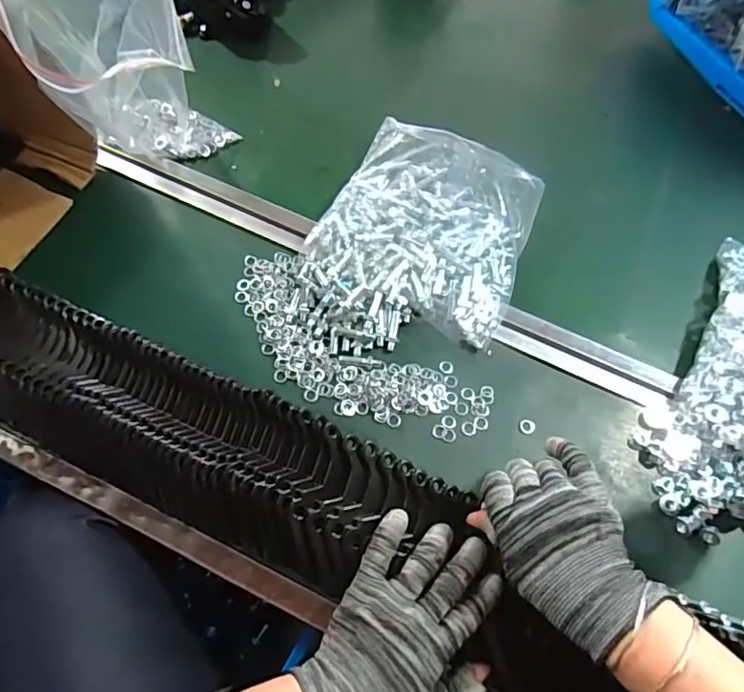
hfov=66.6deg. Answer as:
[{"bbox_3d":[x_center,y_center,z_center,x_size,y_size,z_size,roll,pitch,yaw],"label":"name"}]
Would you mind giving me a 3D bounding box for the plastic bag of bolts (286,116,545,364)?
[{"bbox_3d":[0.045,-0.098,0.543,0.191,0.055,0.242,25,64,10],"label":"plastic bag of bolts"}]

